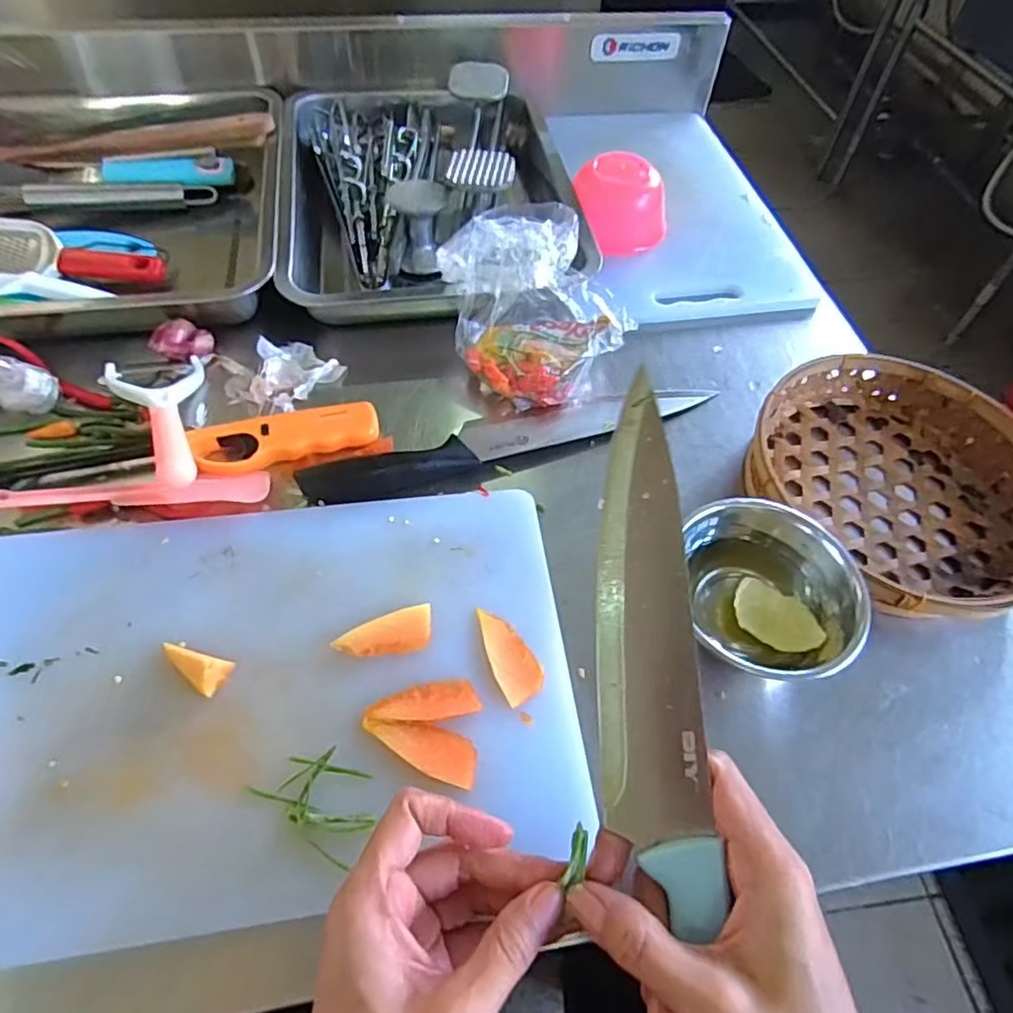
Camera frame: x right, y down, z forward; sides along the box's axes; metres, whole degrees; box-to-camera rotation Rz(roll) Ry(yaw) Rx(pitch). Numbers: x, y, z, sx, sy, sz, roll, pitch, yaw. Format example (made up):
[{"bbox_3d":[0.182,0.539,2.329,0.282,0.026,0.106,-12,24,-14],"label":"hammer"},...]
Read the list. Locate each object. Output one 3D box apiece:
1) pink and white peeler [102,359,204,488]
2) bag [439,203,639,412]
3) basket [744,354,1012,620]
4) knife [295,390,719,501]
[{"bbox_3d":[-0.238,-0.062,0.436,0.063,0.023,0.143,-23,48,-17],"label":"pink and white peeler"},{"bbox_3d":[0.019,-0.160,0.483,0.116,0.085,0.145,-21,60,-16],"label":"bag"},{"bbox_3d":[0.268,-0.018,0.429,0.187,0.045,0.199,1,56,-2],"label":"basket"},{"bbox_3d":[0.009,-0.052,0.458,0.309,0.014,0.034,-18,59,-14],"label":"knife"}]

